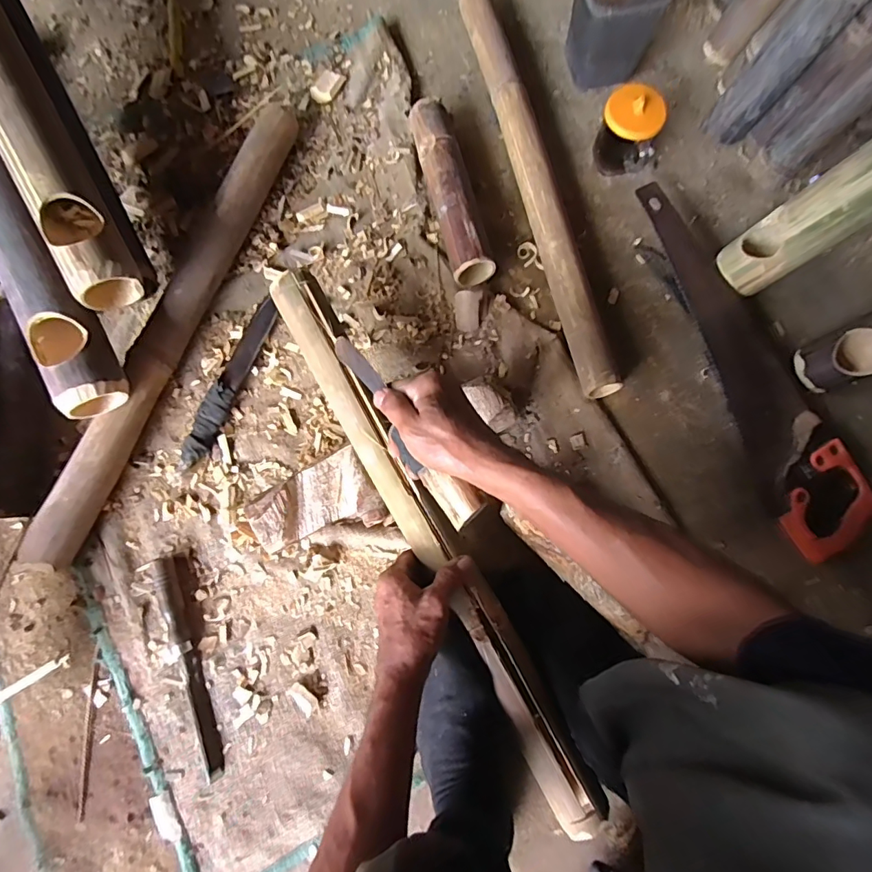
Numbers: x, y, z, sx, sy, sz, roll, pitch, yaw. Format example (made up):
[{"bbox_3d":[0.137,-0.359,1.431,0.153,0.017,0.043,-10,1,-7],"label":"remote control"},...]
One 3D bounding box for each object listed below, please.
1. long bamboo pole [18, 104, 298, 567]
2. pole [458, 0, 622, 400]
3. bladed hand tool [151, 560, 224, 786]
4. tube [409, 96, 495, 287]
[{"bbox_3d":[-0.328,-0.157,0.622,0.050,0.058,0.657,20,78,3],"label":"long bamboo pole"},{"bbox_3d":[0.135,-0.364,0.680,0.049,0.053,0.652,-13,78,-4],"label":"pole"},{"bbox_3d":[-0.281,0.257,0.543,0.026,0.017,0.242,-20,78,-6],"label":"bladed hand tool"},{"bbox_3d":[0.018,-0.341,0.668,0.056,0.055,0.269,-13,78,-4],"label":"tube"}]

